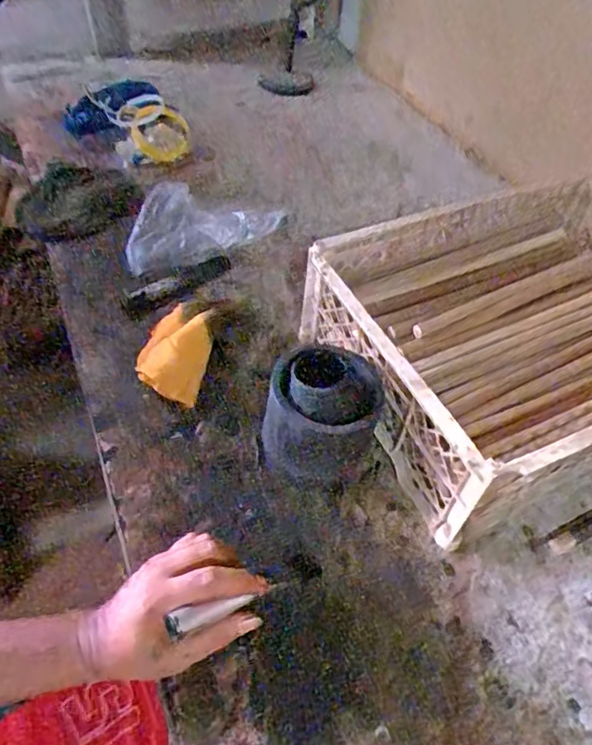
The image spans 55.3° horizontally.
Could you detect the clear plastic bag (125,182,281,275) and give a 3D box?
[{"bbox_3d":[-0.120,-0.193,0.754,0.200,0.094,0.060,-2,49,-9],"label":"clear plastic bag"}]

